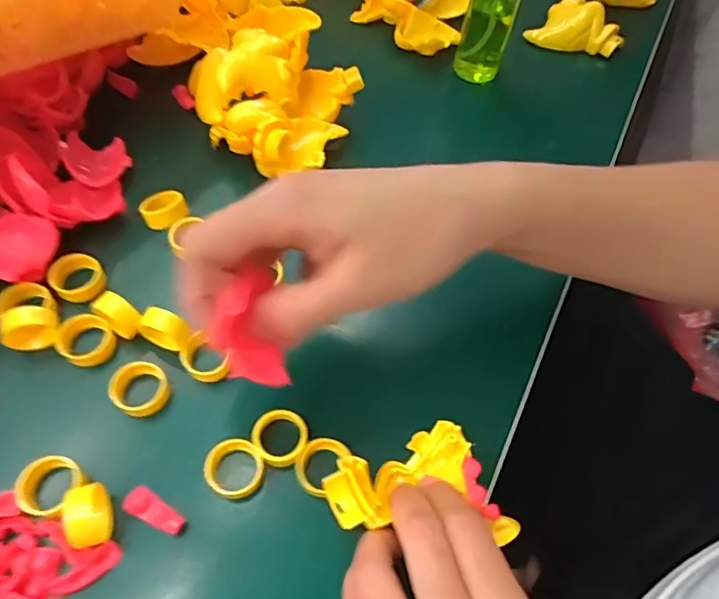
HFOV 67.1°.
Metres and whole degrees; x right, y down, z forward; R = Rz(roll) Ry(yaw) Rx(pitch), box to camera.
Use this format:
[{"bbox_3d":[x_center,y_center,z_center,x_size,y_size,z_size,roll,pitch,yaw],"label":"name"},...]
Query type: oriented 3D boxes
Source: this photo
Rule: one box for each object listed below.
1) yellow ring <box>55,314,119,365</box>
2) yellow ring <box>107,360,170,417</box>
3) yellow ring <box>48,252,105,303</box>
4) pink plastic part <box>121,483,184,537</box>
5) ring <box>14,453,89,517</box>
[{"bbox_3d":[-0.143,0.021,0.283,0.026,0.010,0.027,1,59,-2],"label":"yellow ring"},{"bbox_3d":[-0.110,0.044,0.271,0.027,0.008,0.025,1,59,-2],"label":"yellow ring"},{"bbox_3d":[-0.156,-0.012,0.300,0.026,0.010,0.030,-31,65,-19],"label":"yellow ring"},{"bbox_3d":[-0.093,0.096,0.245,0.030,0.004,0.012,27,61,13],"label":"pink plastic part"},{"bbox_3d":[-0.138,0.083,0.242,0.025,0.010,0.026,1,59,-2],"label":"ring"}]

